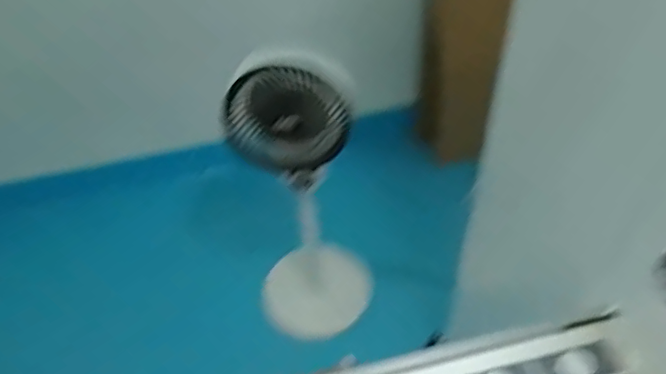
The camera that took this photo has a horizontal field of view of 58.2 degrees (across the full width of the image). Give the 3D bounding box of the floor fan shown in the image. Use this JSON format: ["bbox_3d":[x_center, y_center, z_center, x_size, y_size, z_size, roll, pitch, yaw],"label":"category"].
[{"bbox_3d":[-0.074,0.008,1.421,0.276,0.899,0.330,-8,48,-2],"label":"floor fan"}]

